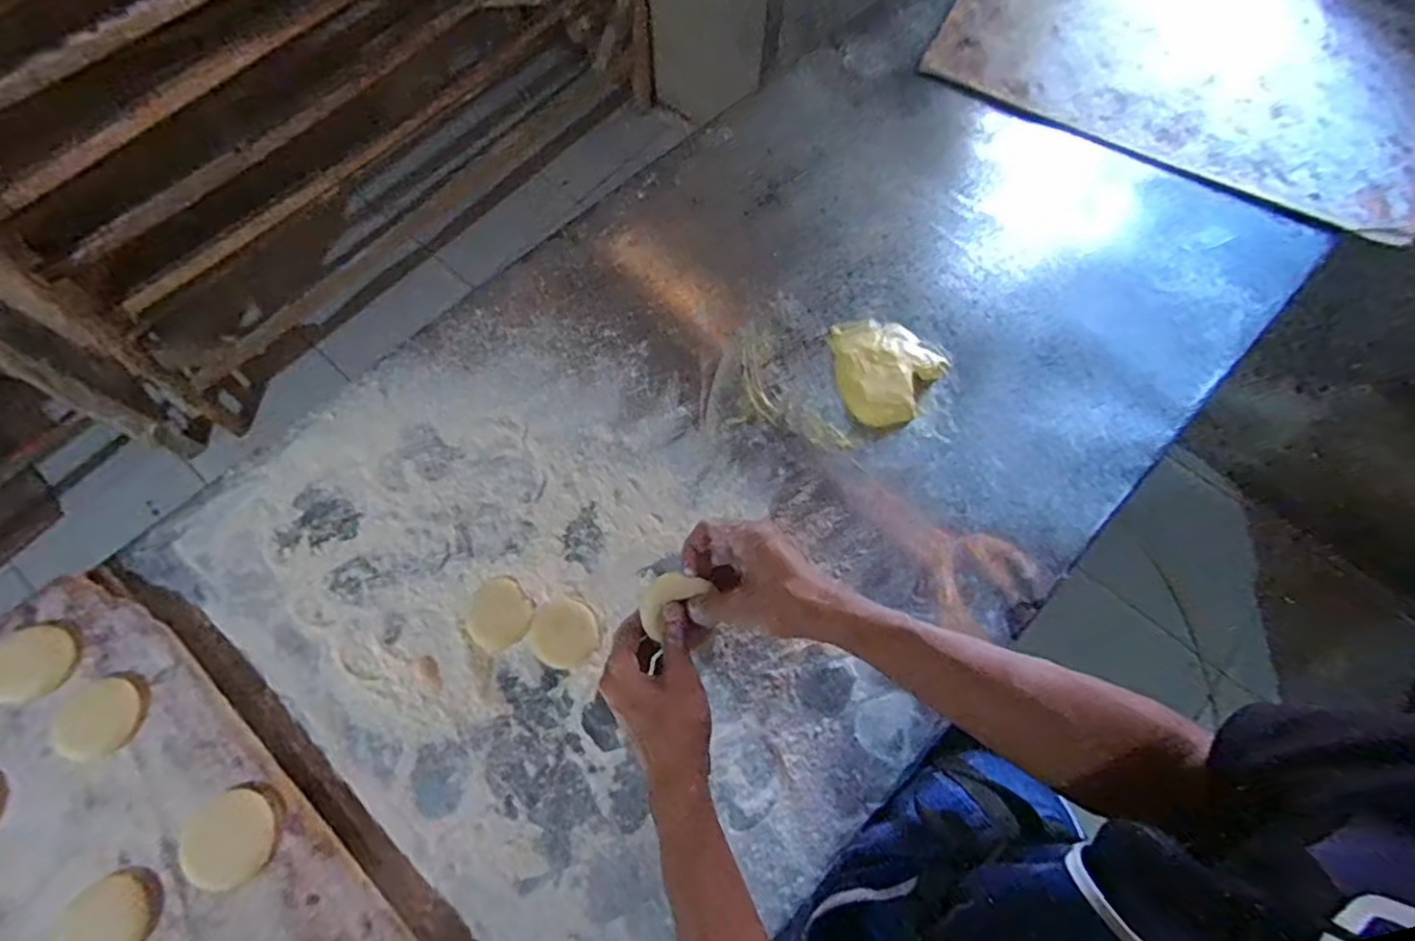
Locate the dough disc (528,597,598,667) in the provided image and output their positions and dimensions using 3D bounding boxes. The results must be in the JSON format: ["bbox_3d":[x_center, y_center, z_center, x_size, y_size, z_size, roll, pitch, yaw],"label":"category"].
[{"bbox_3d":[-0.125,0.140,0.571,0.054,0.008,0.055,0,69,-1],"label":"dough disc"}]

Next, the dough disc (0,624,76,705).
[{"bbox_3d":[-0.542,0.154,0.527,0.062,0.008,0.058,0,69,-1],"label":"dough disc"}]

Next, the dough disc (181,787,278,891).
[{"bbox_3d":[-0.355,0.274,0.489,0.062,0.012,0.061,0,69,-1],"label":"dough disc"}]

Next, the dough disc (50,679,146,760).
[{"bbox_3d":[-0.478,0.194,0.518,0.062,0.009,0.057,0,69,-1],"label":"dough disc"}]

